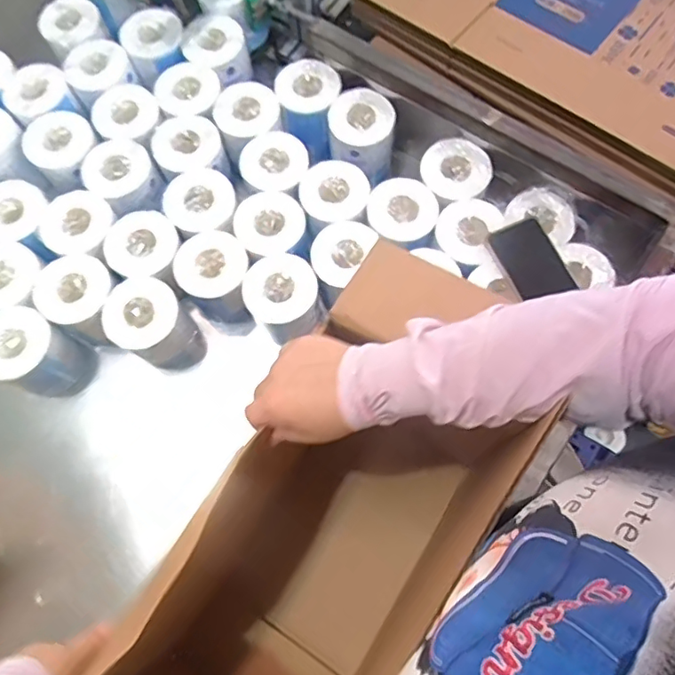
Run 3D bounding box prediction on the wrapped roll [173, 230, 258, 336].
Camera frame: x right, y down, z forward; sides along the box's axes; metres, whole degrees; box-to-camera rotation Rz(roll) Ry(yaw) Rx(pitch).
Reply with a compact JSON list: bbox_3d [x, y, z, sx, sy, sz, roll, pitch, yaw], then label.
[{"bbox_3d":[-0.171,-0.078,0.798,0.100,0.121,0.112,1,71,1],"label":"wrapped roll"}]

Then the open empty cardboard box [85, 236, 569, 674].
[{"bbox_3d":[-0.024,0.227,0.563,0.277,0.332,0.524,40,78,12],"label":"open empty cardboard box"}]

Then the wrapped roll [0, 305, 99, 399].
[{"bbox_3d":[-0.429,0.025,0.781,0.110,0.130,0.101,24,73,9],"label":"wrapped roll"}]

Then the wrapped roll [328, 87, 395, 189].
[{"bbox_3d":[0.037,-0.311,0.867,0.095,0.118,0.094,0,71,1],"label":"wrapped roll"}]

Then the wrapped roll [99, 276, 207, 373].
[{"bbox_3d":[-0.258,-0.012,0.785,0.101,0.134,0.095,0,71,1],"label":"wrapped roll"}]

